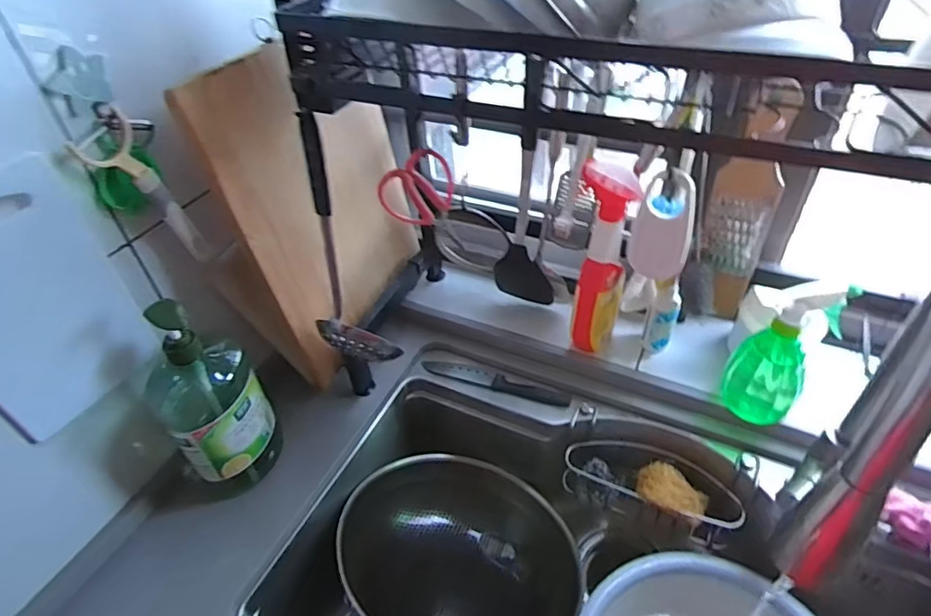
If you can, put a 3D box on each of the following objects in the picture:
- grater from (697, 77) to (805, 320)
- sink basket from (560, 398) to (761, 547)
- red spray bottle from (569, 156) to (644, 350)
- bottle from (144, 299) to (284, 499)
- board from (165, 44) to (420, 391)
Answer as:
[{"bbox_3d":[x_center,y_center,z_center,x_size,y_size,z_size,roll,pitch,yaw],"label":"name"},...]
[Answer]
[{"bbox_3d":[0.313,-0.108,0.624,0.070,0.275,0.026,10,34,11],"label":"grater"},{"bbox_3d":[0.254,0.237,0.764,0.227,0.125,0.085,17,47,22],"label":"sink basket"},{"bbox_3d":[0.177,-0.058,0.719,0.063,0.251,0.078,3,43,8],"label":"red spray bottle"},{"bbox_3d":[-0.304,0.115,0.665,0.111,0.300,0.084,-35,51,-28],"label":"bottle"},{"bbox_3d":[-0.182,-0.140,0.722,0.035,0.384,0.296,10,47,25],"label":"board"}]

